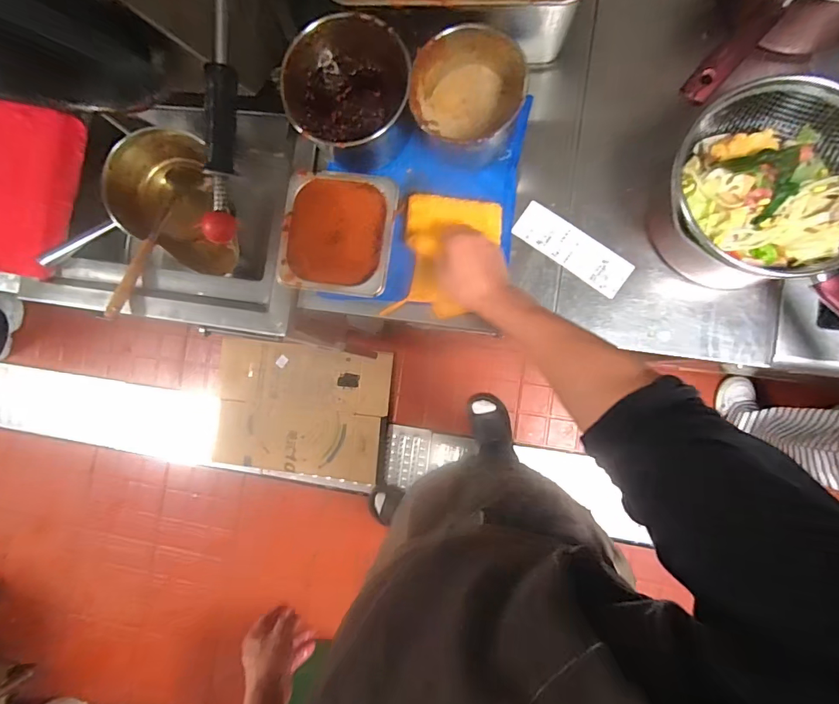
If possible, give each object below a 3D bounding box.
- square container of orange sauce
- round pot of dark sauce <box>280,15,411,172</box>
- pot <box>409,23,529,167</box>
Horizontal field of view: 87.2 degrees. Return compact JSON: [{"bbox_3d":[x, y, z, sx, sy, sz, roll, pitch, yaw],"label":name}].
[{"bbox_3d":[-0.115,-0.173,0.660,0.162,0.064,0.171,7,88,7],"label":"square container of orange sauce"},{"bbox_3d":[-0.099,-0.366,0.630,0.168,0.118,0.169,0,87,7],"label":"round pot of dark sauce"},{"bbox_3d":[0.068,-0.350,0.617,0.147,0.094,0.149,1,88,7],"label":"pot"}]

